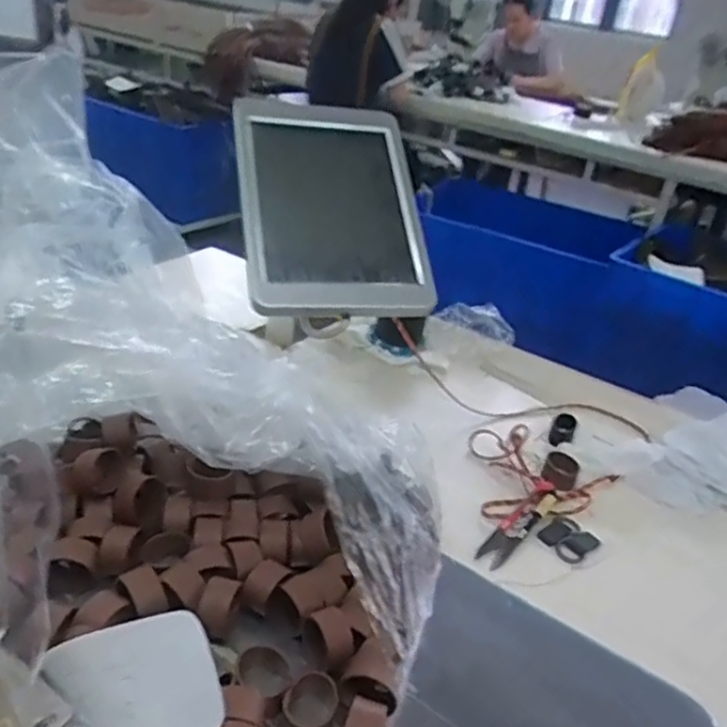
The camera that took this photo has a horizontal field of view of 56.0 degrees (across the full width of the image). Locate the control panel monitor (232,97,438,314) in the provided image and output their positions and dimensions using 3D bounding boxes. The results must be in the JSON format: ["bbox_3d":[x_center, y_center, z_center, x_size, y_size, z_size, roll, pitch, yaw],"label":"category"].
[{"bbox_3d":[-0.030,-0.134,0.579,0.147,0.039,0.222,-1,63,-18],"label":"control panel monitor"}]

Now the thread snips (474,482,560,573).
[{"bbox_3d":[0.127,0.125,0.548,0.021,0.012,0.112,29,36,31],"label":"thread snips"}]

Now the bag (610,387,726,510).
[{"bbox_3d":[0.324,0.084,0.620,0.151,0.047,0.156,29,36,31],"label":"bag"}]

